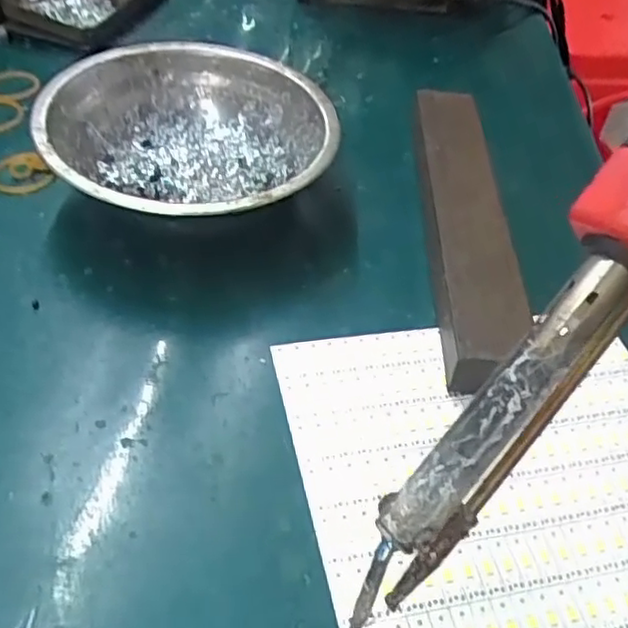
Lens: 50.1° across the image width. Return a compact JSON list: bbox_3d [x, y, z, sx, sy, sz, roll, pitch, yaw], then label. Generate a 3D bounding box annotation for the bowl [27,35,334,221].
[{"bbox_3d":[-0.055,-0.072,0.303,0.121,0.043,0.123,3,47,-4],"label":"bowl"}]

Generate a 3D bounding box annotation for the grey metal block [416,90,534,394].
[{"bbox_3d":[0.067,-0.043,0.304,0.033,0.021,0.187,5,47,-2],"label":"grey metal block"}]

